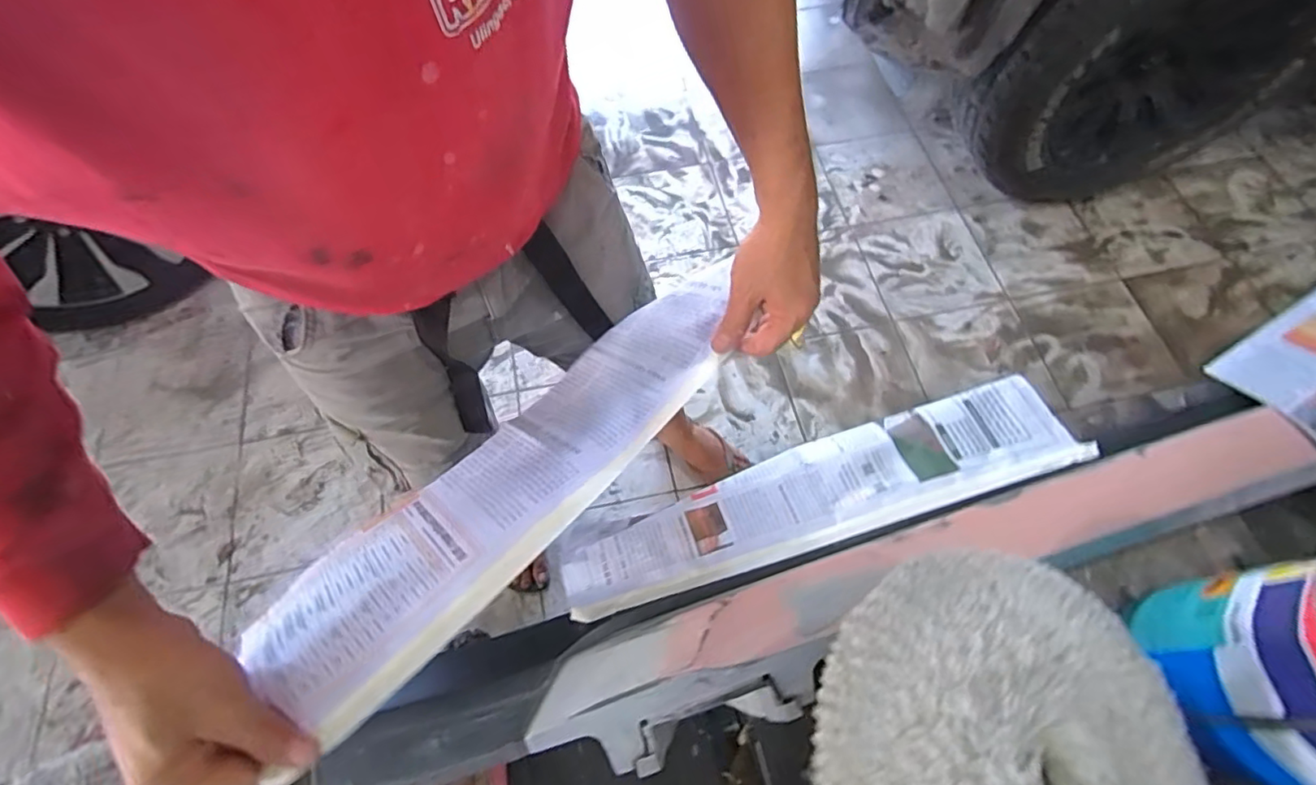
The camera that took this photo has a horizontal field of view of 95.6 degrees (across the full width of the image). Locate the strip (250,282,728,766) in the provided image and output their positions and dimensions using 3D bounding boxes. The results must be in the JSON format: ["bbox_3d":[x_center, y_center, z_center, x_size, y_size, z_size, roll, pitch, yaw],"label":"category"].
[{"bbox_3d":[-0.107,0.050,0.511,0.468,0.042,0.155,-42,44,-23],"label":"strip"}]

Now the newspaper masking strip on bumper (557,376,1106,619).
[{"bbox_3d":[0.171,0.099,0.609,0.537,0.017,0.118,-16,48,-9],"label":"newspaper masking strip on bumper"}]

